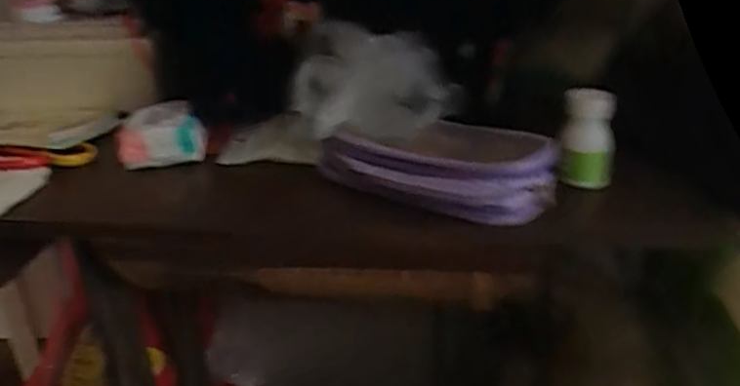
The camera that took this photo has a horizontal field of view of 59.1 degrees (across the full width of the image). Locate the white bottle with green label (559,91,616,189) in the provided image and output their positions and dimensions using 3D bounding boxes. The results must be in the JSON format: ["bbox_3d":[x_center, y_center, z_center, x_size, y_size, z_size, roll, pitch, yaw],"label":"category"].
[{"bbox_3d":[0.192,-0.047,0.572,0.045,0.080,0.042,7,29,18],"label":"white bottle with green label"}]

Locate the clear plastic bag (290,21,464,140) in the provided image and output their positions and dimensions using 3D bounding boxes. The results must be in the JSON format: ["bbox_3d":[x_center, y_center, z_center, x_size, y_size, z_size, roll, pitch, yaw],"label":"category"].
[{"bbox_3d":[0.001,-0.114,0.654,0.137,0.087,0.123,-12,28,-17],"label":"clear plastic bag"}]

